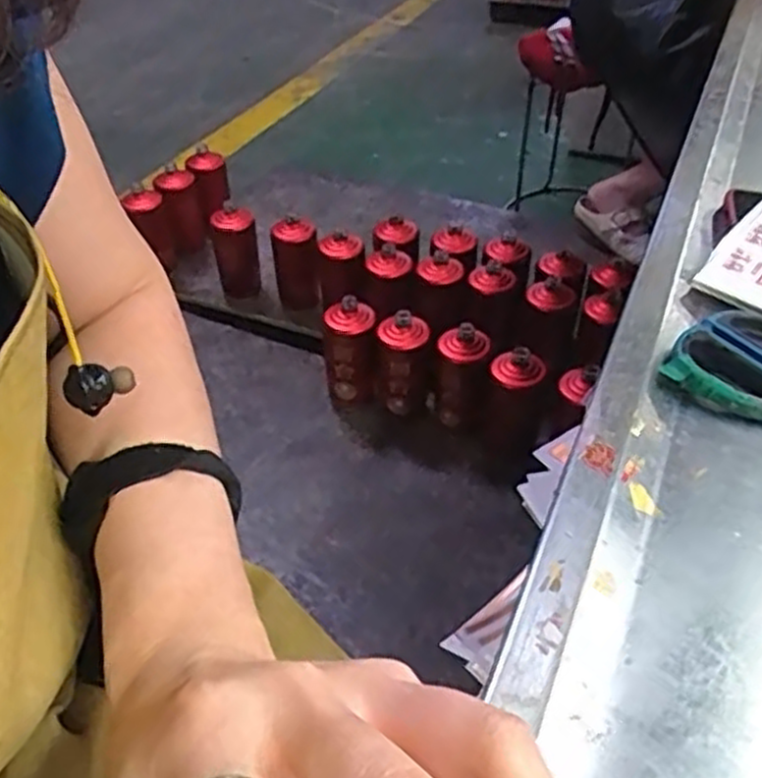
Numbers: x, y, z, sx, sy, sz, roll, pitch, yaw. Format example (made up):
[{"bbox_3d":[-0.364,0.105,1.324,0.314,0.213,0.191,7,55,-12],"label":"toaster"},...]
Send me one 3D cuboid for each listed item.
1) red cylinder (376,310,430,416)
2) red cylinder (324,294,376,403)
[{"bbox_3d":[0.032,-0.041,1.191,0.070,0.164,0.062,2,40,3],"label":"red cylinder"},{"bbox_3d":[-0.048,-0.046,1.222,0.075,0.181,0.071,-4,40,-5],"label":"red cylinder"}]

